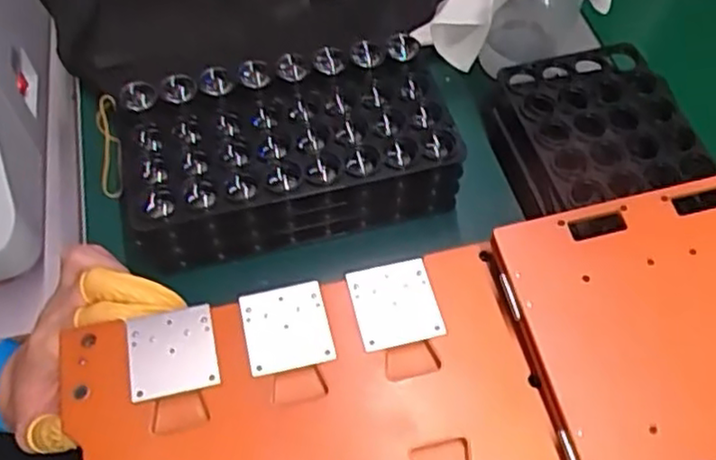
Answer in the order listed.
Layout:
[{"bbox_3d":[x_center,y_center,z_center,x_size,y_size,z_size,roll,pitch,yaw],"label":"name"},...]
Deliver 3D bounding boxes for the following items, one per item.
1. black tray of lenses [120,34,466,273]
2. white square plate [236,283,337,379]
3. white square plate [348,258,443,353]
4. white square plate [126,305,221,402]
[{"bbox_3d":[-0.044,-0.047,0.439,0.203,0.078,0.096,-11,57,-6],"label":"black tray of lenses"},{"bbox_3d":[-0.038,0.052,0.373,0.043,0.004,0.046,-11,61,-7],"label":"white square plate"},{"bbox_3d":[0.020,0.040,0.382,0.044,0.006,0.047,-12,57,-7],"label":"white square plate"},{"bbox_3d":[-0.097,0.064,0.365,0.044,0.004,0.044,-11,58,-8],"label":"white square plate"}]

